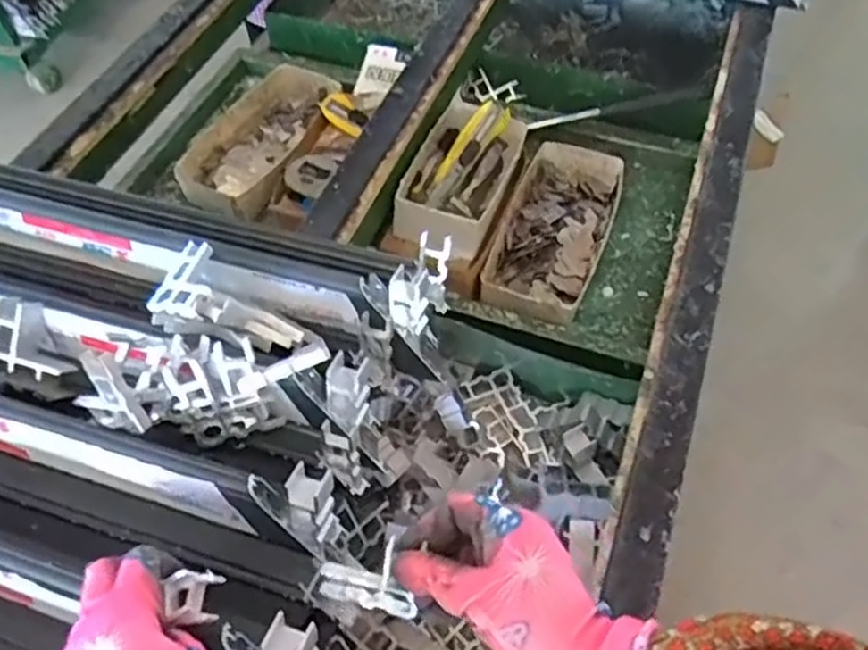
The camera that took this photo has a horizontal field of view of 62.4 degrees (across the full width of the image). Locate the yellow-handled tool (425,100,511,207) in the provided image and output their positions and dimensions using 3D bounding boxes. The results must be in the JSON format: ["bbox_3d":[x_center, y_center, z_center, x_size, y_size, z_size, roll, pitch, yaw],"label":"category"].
[{"bbox_3d":[0.032,-0.188,0.782,0.038,0.013,0.133,32,81,24],"label":"yellow-handled tool"}]

